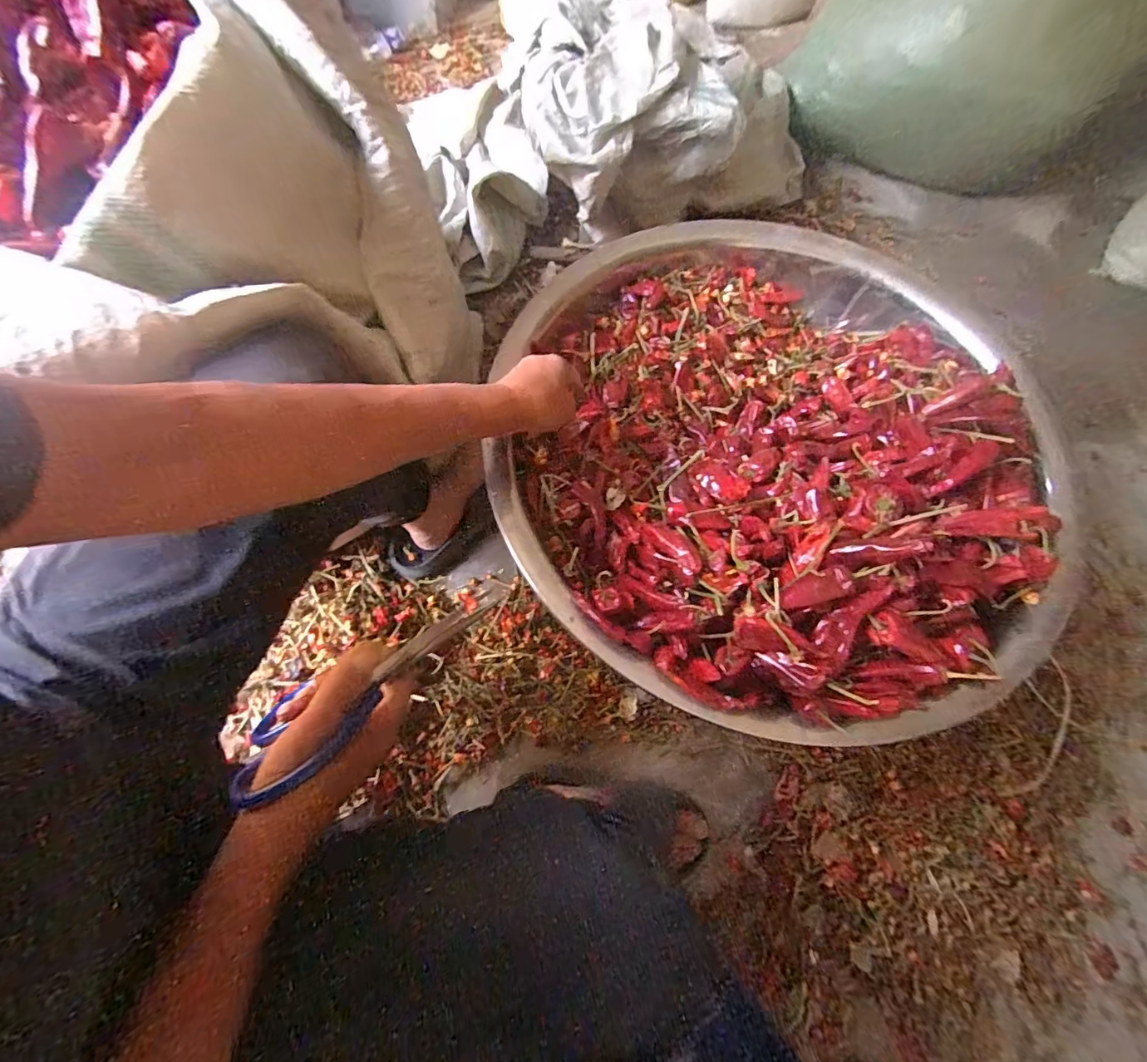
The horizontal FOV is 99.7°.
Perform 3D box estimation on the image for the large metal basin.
[{"bbox_3d":[0.206,-0.117,0.557,0.555,0.155,0.634,14,69,2],"label":"large metal basin"}]

